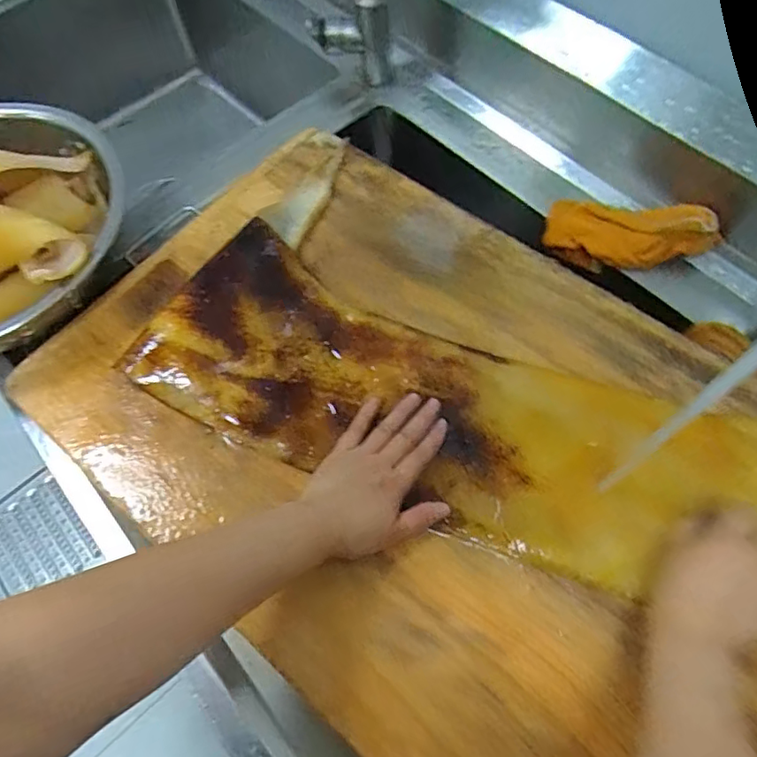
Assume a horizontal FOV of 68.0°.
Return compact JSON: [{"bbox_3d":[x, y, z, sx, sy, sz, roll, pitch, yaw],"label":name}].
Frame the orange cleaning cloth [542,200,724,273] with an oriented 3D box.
[{"bbox_3d":[0.262,-0.152,0.590,0.172,0.067,0.067,7,64,21],"label":"orange cleaning cloth"}]

